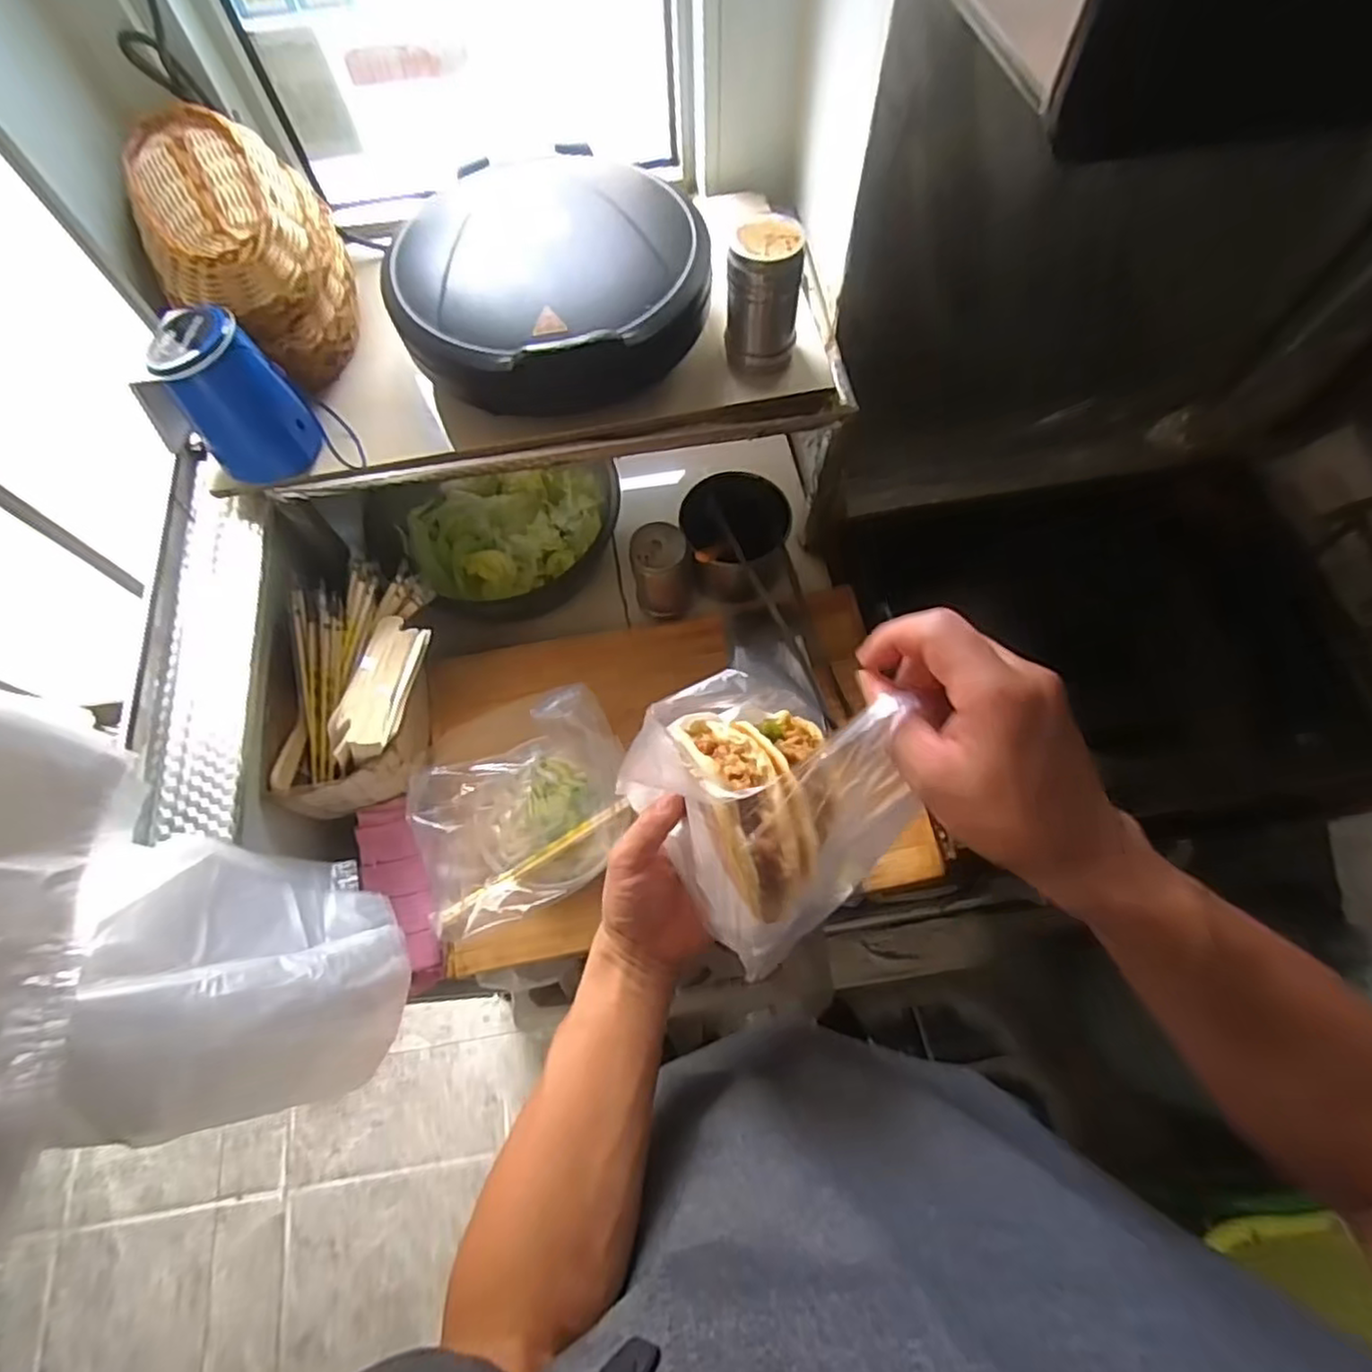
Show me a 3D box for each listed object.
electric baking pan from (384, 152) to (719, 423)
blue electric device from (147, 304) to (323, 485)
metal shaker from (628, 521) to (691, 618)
[{"bbox_3d":[-0.129,-0.365,0.627,0.269,0.097,0.259,0,66,0],"label":"electric baking pan"},{"bbox_3d":[-0.373,-0.242,0.579,0.088,0.117,0.089,-36,70,-14],"label":"blue electric device"},{"bbox_3d":[-0.028,-0.125,0.790,0.064,0.106,0.061,-12,66,-5],"label":"metal shaker"}]

